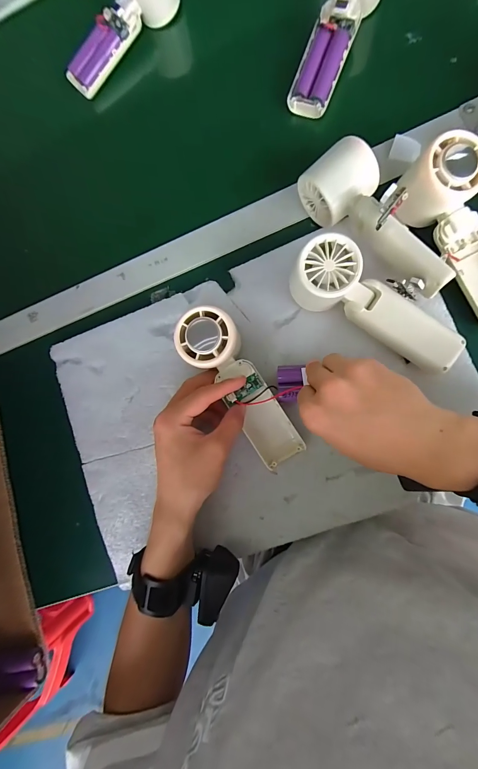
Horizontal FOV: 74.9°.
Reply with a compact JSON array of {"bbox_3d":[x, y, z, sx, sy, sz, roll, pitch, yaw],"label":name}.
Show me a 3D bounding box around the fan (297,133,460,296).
[{"bbox_3d":[0.128,-0.146,0.288,0.055,0.054,0.157,-38,81,5],"label":"fan"}]

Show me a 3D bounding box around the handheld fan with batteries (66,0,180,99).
[{"bbox_3d":[-0.143,-0.424,0.363,0.163,0.062,0.042,-45,81,4],"label":"handheld fan with batteries"}]

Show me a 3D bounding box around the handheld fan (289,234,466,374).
[{"bbox_3d":[0.123,-0.073,0.287,0.161,0.050,0.053,31,93,-4],"label":"handheld fan"}]

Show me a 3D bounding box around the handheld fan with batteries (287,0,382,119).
[{"bbox_3d":[0.101,-0.368,0.320,0.052,0.038,0.165,24,106,10],"label":"handheld fan with batteries"}]

